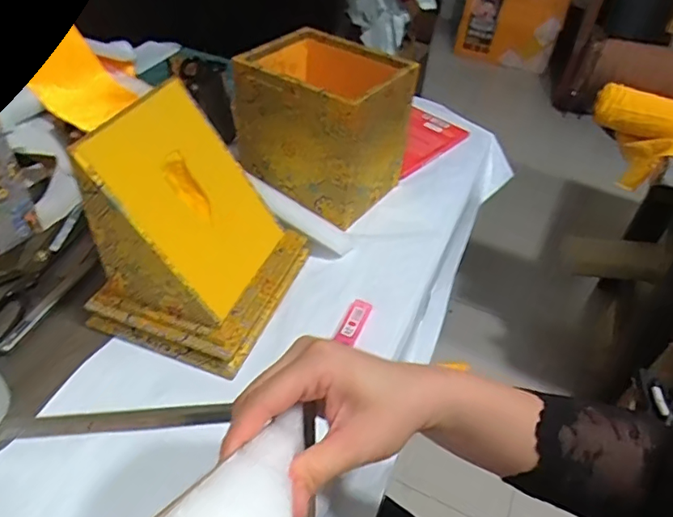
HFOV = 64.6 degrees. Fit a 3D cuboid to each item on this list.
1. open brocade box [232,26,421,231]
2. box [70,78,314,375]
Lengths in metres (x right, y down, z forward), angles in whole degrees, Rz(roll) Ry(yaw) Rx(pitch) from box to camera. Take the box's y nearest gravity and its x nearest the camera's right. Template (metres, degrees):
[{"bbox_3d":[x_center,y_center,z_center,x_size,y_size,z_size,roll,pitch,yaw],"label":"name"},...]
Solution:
[{"bbox_3d":[-0.018,-0.176,0.700,0.180,0.168,0.148,30,48,24],"label":"open brocade box"},{"bbox_3d":[-0.135,-0.037,0.532,0.165,0.193,0.192,17,44,11],"label":"box"}]

